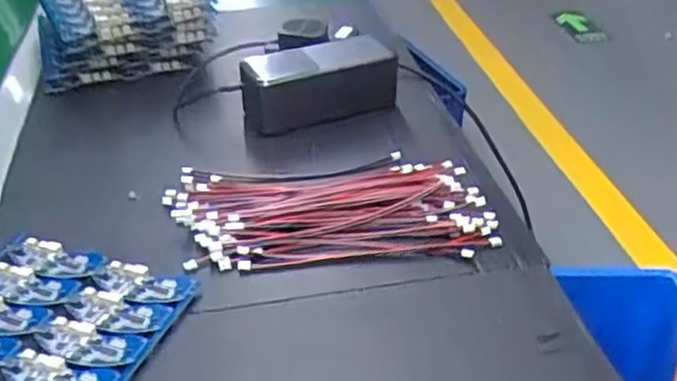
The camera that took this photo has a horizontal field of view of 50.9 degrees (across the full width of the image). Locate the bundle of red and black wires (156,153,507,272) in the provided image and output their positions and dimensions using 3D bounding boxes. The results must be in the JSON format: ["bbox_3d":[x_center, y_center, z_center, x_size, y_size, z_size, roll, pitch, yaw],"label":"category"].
[{"bbox_3d":[-0.006,0.008,0.497,0.217,0.021,0.109,-3,35,-3],"label":"bundle of red and black wires"}]

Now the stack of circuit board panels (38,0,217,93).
[{"bbox_3d":[-0.215,-0.163,0.685,0.154,0.066,0.137,-19,39,-24],"label":"stack of circuit board panels"}]

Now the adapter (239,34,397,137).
[{"bbox_3d":[-0.016,-0.092,0.604,0.132,0.054,0.054,-18,38,-22],"label":"adapter"}]

